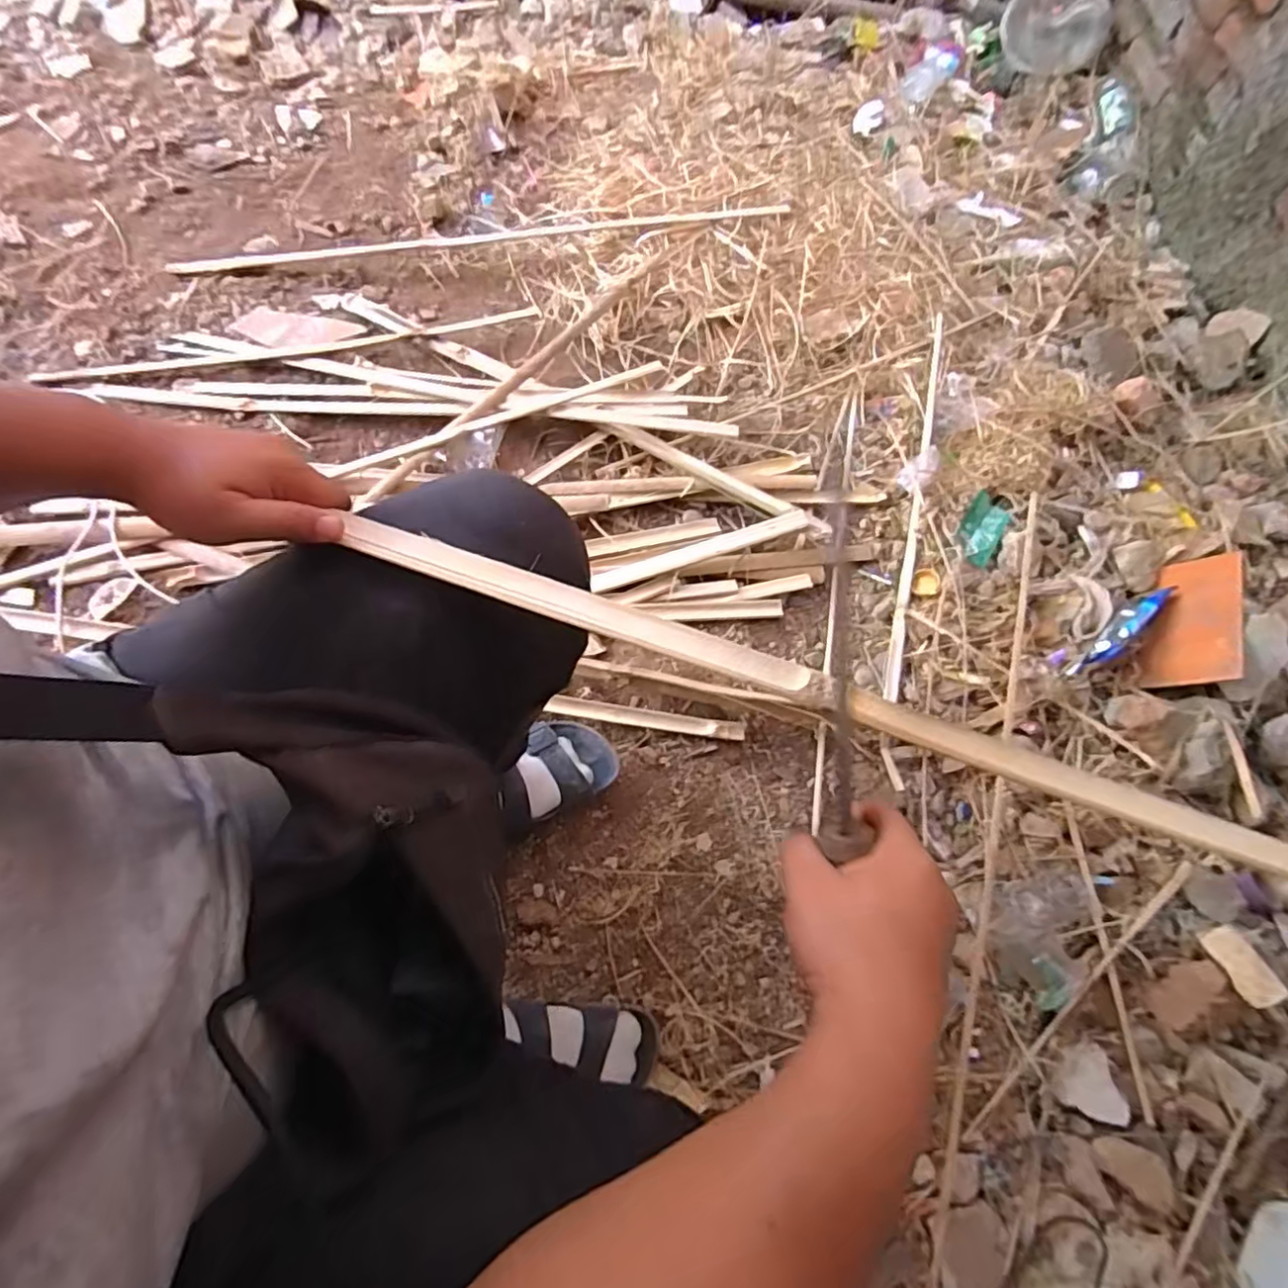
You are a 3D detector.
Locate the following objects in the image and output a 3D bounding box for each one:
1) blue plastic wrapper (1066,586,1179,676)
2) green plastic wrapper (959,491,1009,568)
[{"bbox_3d":[0.634,-0.021,0.833,0.205,0.041,0.033,-36,75,-21],"label":"blue plastic wrapper"},{"bbox_3d":[0.488,-0.165,0.916,0.056,0.013,0.112,27,70,7],"label":"green plastic wrapper"}]

